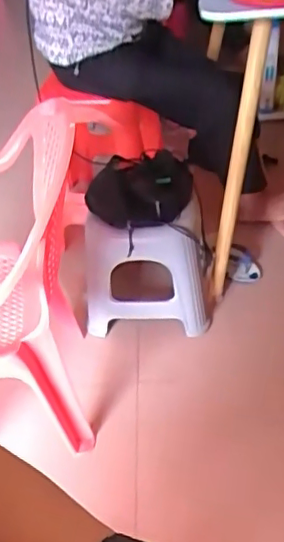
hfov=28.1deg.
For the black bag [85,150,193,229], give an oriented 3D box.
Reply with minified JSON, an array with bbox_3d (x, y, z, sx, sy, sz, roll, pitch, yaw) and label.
[{"bbox_3d":[-0.011,-0.199,1.308,0.240,0.088,0.213,3,42,11],"label":"black bag"}]

